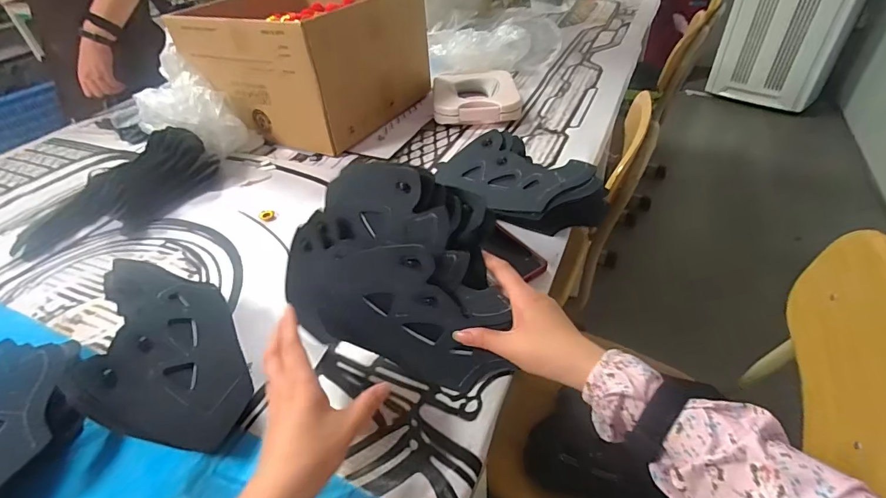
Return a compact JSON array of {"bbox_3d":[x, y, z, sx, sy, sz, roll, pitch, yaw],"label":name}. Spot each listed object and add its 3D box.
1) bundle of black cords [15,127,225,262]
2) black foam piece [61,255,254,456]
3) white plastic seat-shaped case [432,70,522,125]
[{"bbox_3d":[-0.491,-0.093,0.657,0.297,0.073,0.130,-33,48,-29],"label":"bundle of black cords"},{"bbox_3d":[-0.262,0.099,0.420,0.134,0.036,0.187,16,38,-32],"label":"black foam piece"},{"bbox_3d":[0.063,-0.305,0.864,0.166,0.051,0.189,-4,41,1],"label":"white plastic seat-shaped case"}]

